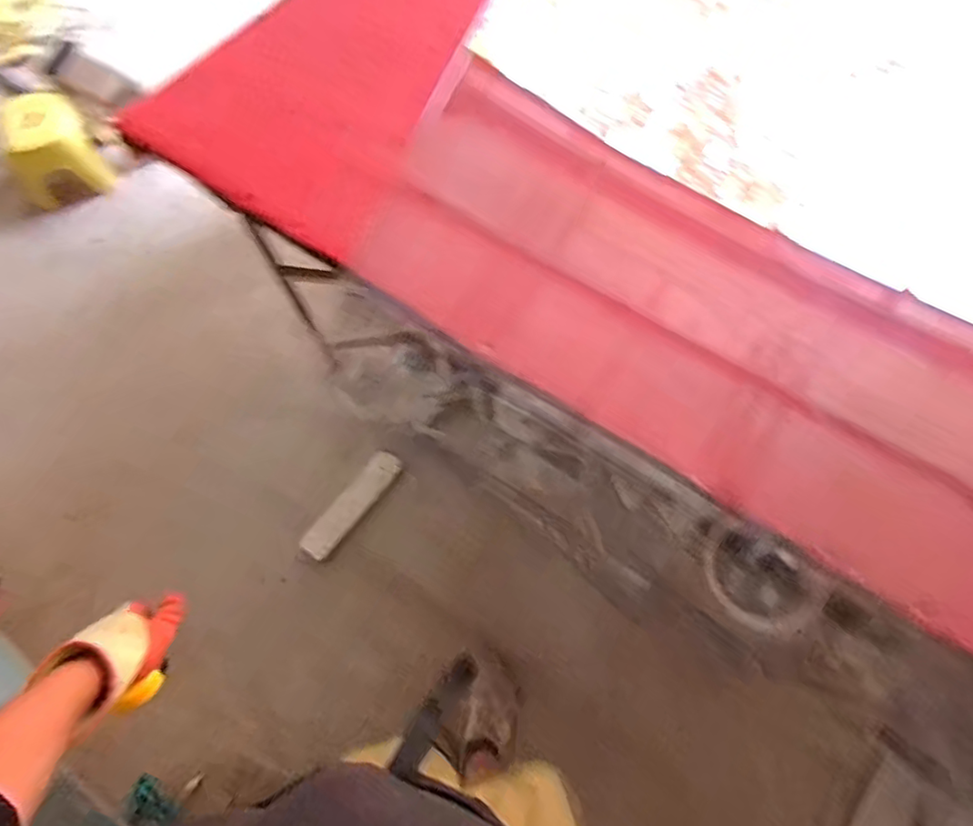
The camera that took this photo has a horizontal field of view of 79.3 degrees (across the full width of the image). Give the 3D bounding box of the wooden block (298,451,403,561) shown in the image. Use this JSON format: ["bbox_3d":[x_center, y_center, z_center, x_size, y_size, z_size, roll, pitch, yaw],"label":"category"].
[{"bbox_3d":[-0.379,0.256,1.657,0.094,0.046,0.350,37,73,14],"label":"wooden block"}]

